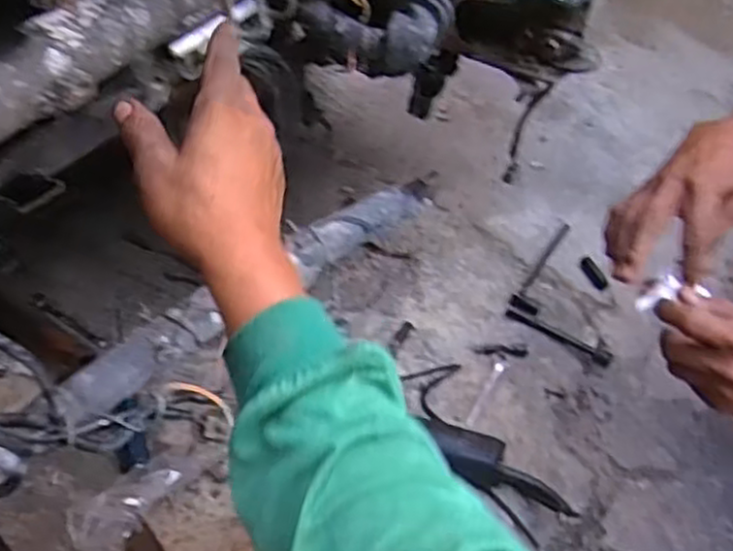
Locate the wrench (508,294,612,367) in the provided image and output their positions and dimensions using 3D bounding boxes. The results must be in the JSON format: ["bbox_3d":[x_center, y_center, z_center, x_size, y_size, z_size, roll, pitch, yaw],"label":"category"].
[{"bbox_3d":[0.287,0.092,1.124,0.166,0.015,0.027,26,50,1],"label":"wrench"}]

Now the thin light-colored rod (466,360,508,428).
[{"bbox_3d":[0.165,0.159,1.029,0.019,0.010,0.126,21,50,16],"label":"thin light-colored rod"}]

